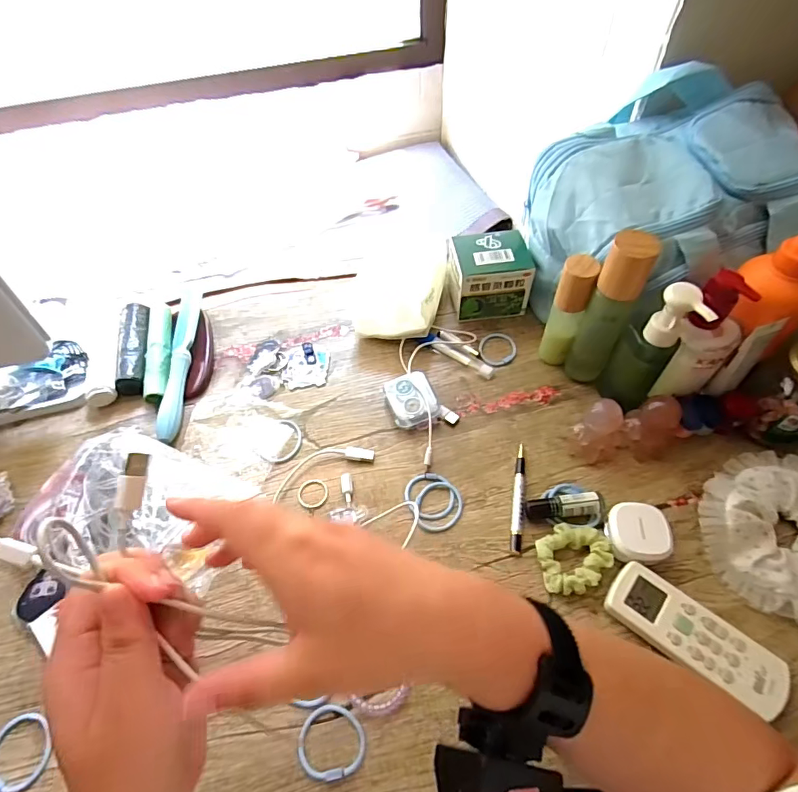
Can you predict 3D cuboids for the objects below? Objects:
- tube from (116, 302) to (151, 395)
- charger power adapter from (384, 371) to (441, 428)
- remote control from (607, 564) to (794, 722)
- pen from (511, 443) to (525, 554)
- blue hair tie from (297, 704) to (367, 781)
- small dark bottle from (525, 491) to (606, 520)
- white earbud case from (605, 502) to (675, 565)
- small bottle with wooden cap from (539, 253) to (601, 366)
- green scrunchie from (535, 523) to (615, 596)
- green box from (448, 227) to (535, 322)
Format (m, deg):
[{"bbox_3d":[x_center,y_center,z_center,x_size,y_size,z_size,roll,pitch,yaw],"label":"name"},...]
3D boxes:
[{"bbox_3d":[-0.322,-0.058,0.574,0.033,0.031,0.140,-12,55,-6],"label":"tube"},{"bbox_3d":[0.013,0.005,0.516,0.050,0.025,0.059,-15,55,-8],"label":"charger power adapter"},{"bbox_3d":[0.233,0.191,0.374,0.128,0.018,0.050,33,62,23],"label":"remote control"},{"bbox_3d":[0.116,0.097,0.456,0.011,0.012,0.111,7,55,8],"label":"pen"},{"bbox_3d":[-0.051,0.259,0.352,0.050,0.004,0.046,-1,55,2],"label":"blue hair tie"},{"bbox_3d":[0.156,0.104,0.440,0.073,0.024,0.019,-3,55,1],"label":"small dark bottle"},{"bbox_3d":[0.211,0.122,0.418,0.050,0.024,0.051,-5,55,0],"label":"white earbud case"},{"bbox_3d":[0.179,-0.085,0.505,0.033,0.140,0.033,11,56,11],"label":"small bottle with wooden cap"},{"bbox_3d":[0.156,0.144,0.416,0.063,0.021,0.057,-7,55,-2],"label":"green scrunchie"},{"bbox_3d":[0.110,-0.150,0.587,0.096,0.080,0.079,-4,55,0],"label":"green box"}]

